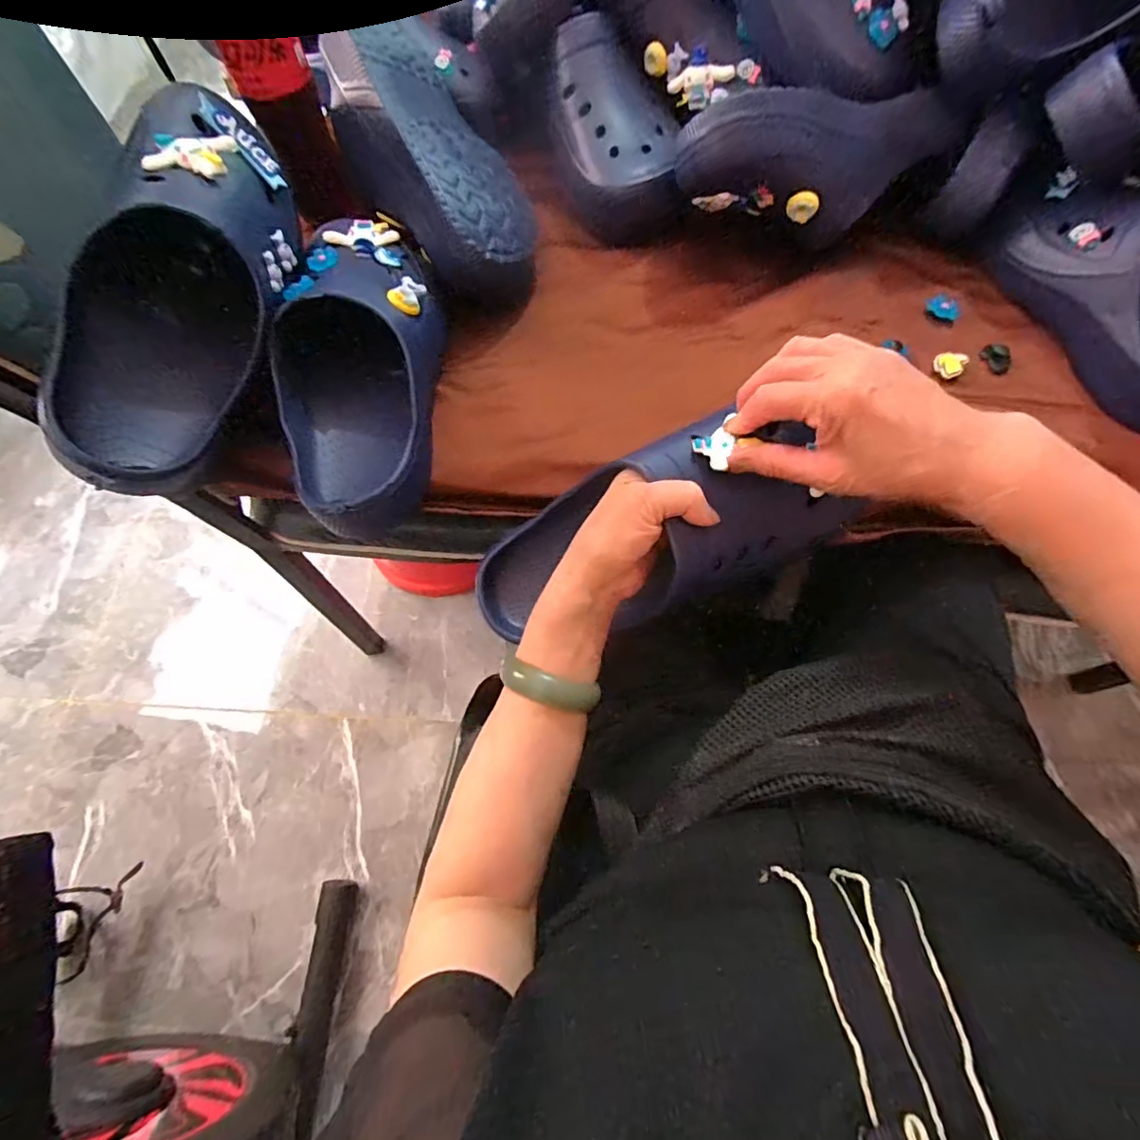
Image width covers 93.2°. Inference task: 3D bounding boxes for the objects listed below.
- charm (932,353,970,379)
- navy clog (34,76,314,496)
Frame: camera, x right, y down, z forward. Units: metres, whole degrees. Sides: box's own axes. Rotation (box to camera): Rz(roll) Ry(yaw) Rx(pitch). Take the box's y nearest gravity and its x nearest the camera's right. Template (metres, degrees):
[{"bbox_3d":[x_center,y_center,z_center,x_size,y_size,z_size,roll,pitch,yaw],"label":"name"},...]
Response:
[{"bbox_3d":[0.307,-0.166,0.431,0.028,0.006,0.022,-25,69,-8],"label":"charm"},{"bbox_3d":[-0.259,-0.196,0.381,0.101,0.110,0.296,2,68,3],"label":"navy clog"}]

